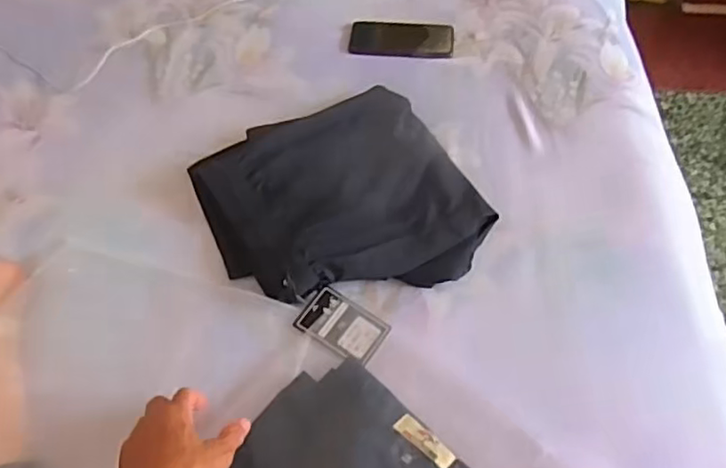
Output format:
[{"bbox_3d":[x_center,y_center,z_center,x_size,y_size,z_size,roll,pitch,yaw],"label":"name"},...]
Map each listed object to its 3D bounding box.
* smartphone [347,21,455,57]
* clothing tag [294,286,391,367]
[{"bbox_3d":[0.058,-0.291,0.930,0.152,0.013,0.076,6,53,2],"label":"smartphone"},{"bbox_3d":[-0.021,0.095,0.642,0.087,0.005,0.057,28,57,18],"label":"clothing tag"}]

